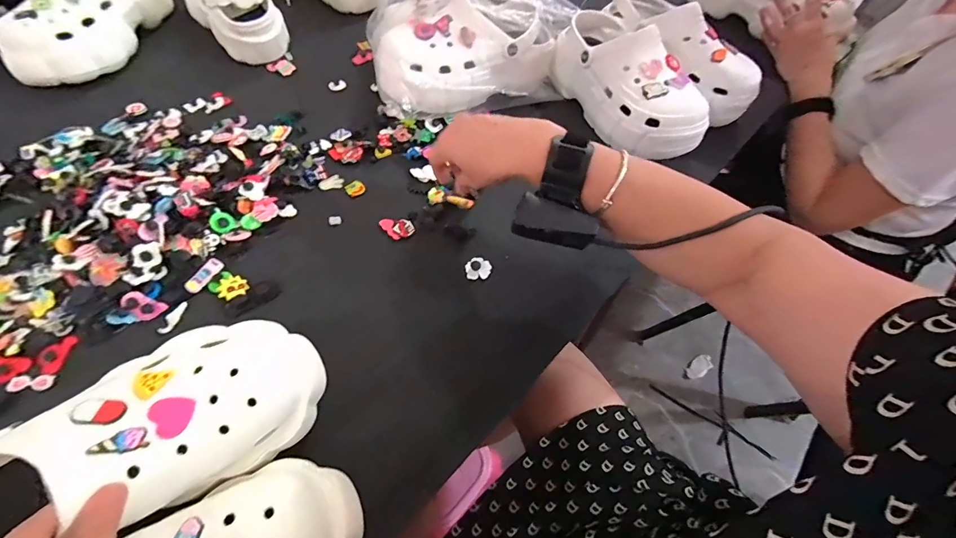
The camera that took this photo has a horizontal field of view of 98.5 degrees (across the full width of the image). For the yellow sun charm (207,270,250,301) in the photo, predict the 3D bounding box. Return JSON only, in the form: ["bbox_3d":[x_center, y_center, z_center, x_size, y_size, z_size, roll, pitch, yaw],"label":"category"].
[{"bbox_3d":[-0.264,0.018,0.436,0.037,0.007,0.027,28,61,14],"label":"yellow sun charm"}]

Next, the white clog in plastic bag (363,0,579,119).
[{"bbox_3d":[-0.013,-0.344,0.603,0.299,0.107,0.239,-18,61,-13],"label":"white clog in plastic bag"}]

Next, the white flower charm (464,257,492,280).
[{"bbox_3d":[0.000,-0.002,0.457,0.029,0.007,0.027,1,58,-2],"label":"white flower charm"}]

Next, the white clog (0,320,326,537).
[{"bbox_3d":[-0.243,0.116,0.294,0.250,0.074,0.109,-22,61,-28],"label":"white clog"}]

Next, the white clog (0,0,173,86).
[{"bbox_3d":[-0.584,-0.374,0.610,0.109,0.109,0.245,7,58,2],"label":"white clog"}]

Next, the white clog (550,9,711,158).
[{"bbox_3d":[0.196,-0.252,0.549,0.098,0.097,0.242,-26,63,-17],"label":"white clog"}]

